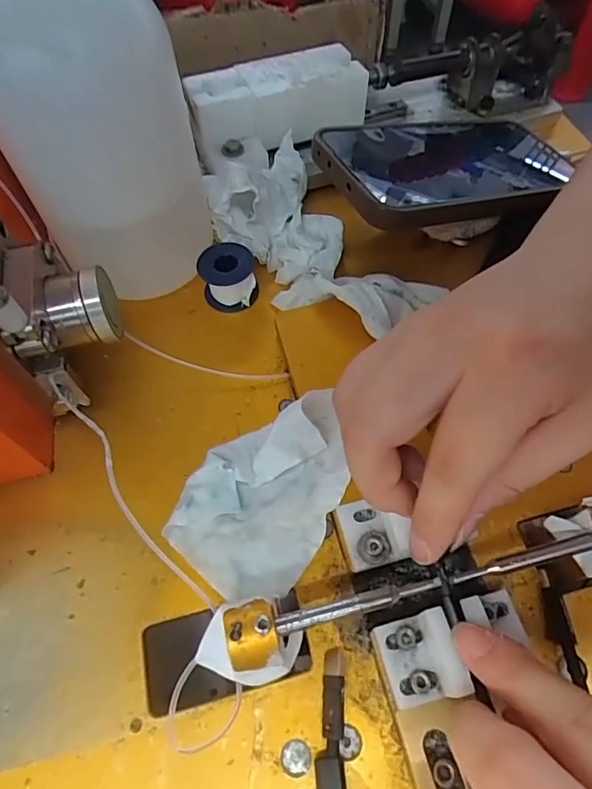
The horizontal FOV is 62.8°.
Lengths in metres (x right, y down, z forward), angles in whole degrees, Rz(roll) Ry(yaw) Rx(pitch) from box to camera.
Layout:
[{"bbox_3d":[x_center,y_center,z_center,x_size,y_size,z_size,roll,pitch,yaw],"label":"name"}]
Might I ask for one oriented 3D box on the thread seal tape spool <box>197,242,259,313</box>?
[{"bbox_3d":[-0.036,-0.063,0.261,0.028,0.023,0.027,-1,60,2],"label":"thread seal tape spool"}]

